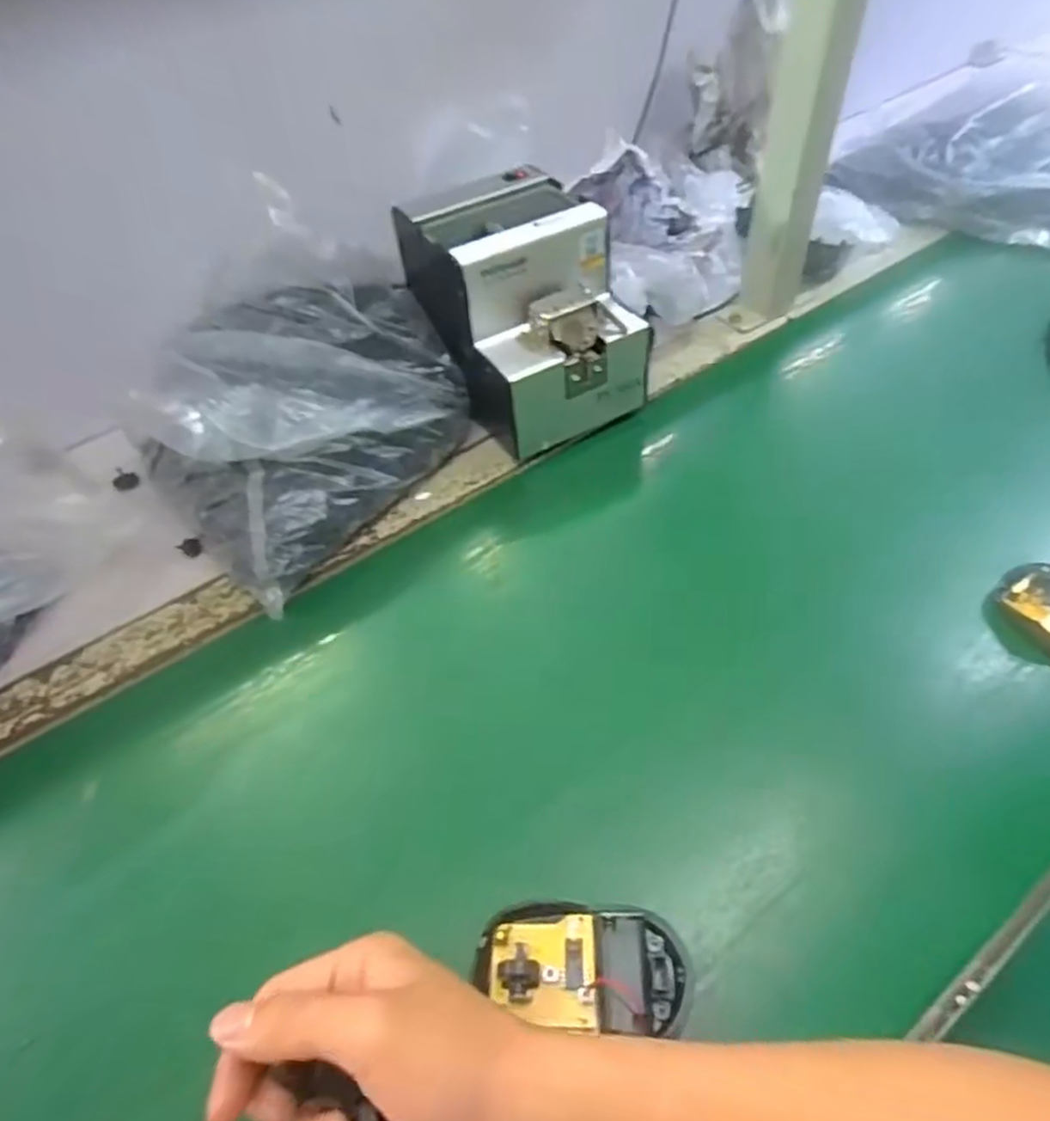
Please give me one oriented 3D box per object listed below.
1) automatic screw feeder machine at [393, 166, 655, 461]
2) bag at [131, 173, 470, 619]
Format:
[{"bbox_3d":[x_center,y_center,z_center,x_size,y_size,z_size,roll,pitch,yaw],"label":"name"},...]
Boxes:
[{"bbox_3d":[0.001,-0.205,0.555,0.125,0.150,0.168,-27,53,-17],"label":"automatic screw feeder machine"},{"bbox_3d":[-0.159,-0.129,0.524,0.241,0.141,0.204,-36,56,-23],"label":"bag"}]

